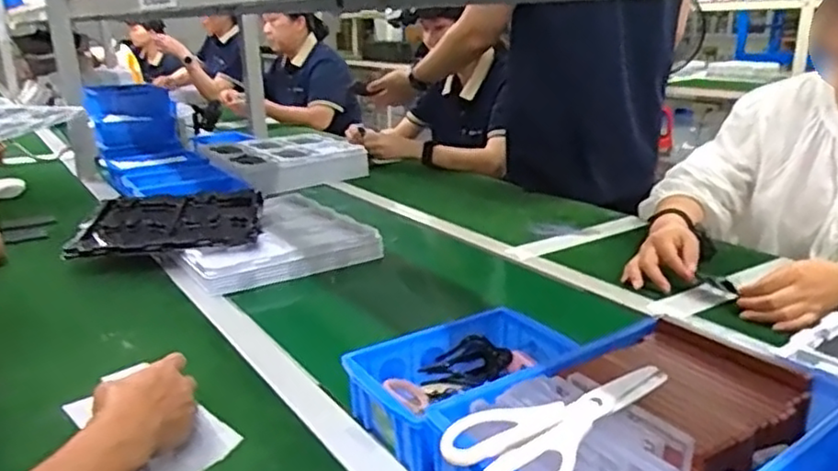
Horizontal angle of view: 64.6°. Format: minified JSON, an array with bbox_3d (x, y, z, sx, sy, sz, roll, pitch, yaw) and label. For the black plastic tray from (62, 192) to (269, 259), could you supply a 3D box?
[{"bbox_3d":[-0.414,-0.021,1.109,0.302,0.027,0.222,-2,26,1],"label":"black plastic tray"}]

